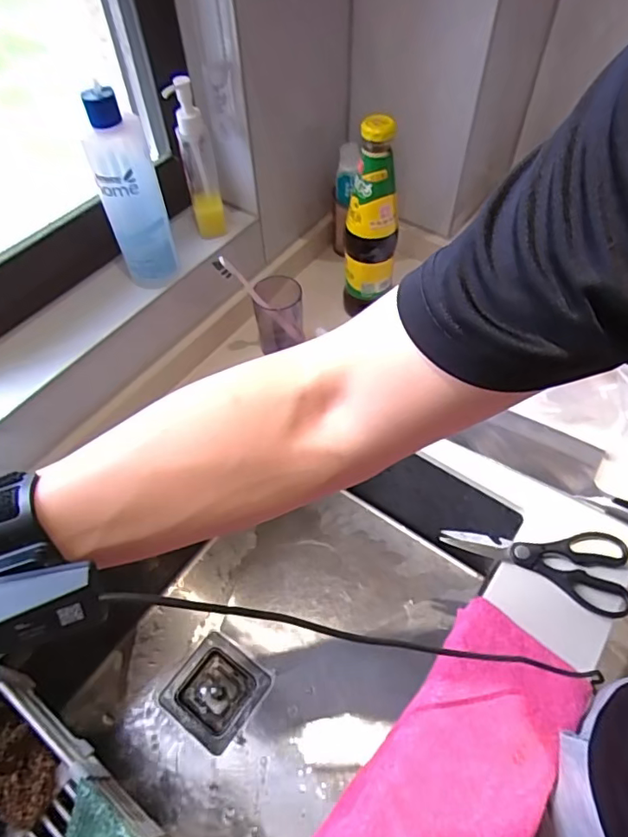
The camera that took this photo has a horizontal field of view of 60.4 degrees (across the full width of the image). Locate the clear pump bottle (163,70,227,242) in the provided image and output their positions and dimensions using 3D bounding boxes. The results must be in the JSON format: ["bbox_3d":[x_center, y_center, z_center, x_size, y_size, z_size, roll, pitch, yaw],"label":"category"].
[{"bbox_3d":[-0.140,-0.309,0.652,0.039,0.185,0.030,-8,55,-5],"label":"clear pump bottle"}]

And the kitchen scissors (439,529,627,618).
[{"bbox_3d":[0.245,0.139,0.588,0.190,0.012,0.084,23,58,16],"label":"kitchen scissors"}]

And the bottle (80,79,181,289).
[{"bbox_3d":[-0.203,-0.250,0.598,0.062,0.206,0.067,-19,57,-12],"label":"bottle"}]

